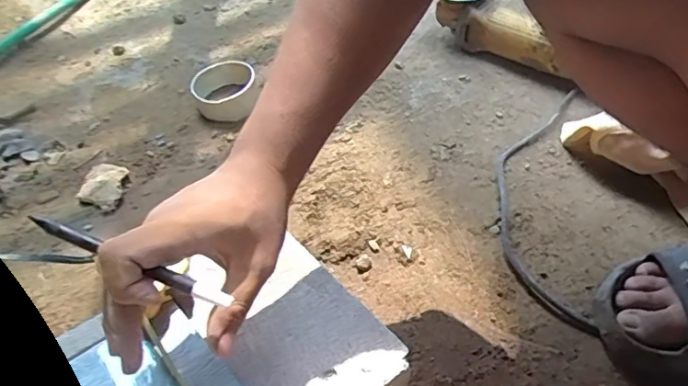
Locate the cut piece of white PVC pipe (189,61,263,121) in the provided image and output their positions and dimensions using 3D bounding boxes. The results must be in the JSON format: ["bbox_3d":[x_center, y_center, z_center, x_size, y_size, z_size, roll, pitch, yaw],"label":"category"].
[{"bbox_3d":[-0.167,-0.143,0.757,0.095,0.034,0.084,-1,47,2],"label":"cut piece of white PVC pipe"}]

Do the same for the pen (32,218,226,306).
[{"bbox_3d":[-0.128,0.039,0.316,0.117,0.009,0.009,24,51,2],"label":"pen"}]

